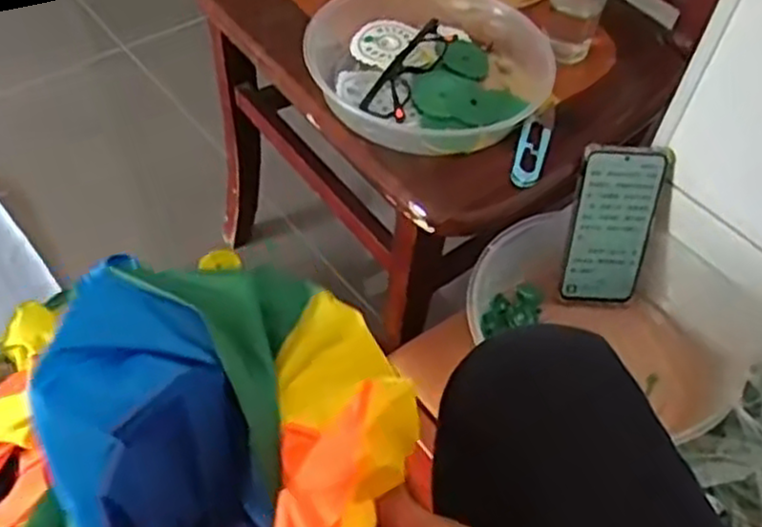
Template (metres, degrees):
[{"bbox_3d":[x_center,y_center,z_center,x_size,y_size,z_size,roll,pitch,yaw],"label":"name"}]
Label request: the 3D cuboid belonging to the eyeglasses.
[{"bbox_3d":[0.027,-0.178,0.685,0.037,0.028,0.128,25,54,15],"label":"eyeglasses"}]

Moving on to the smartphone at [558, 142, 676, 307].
[{"bbox_3d":[0.217,-0.033,0.689,0.082,0.161,0.015,-2,32,-6],"label":"smartphone"}]

